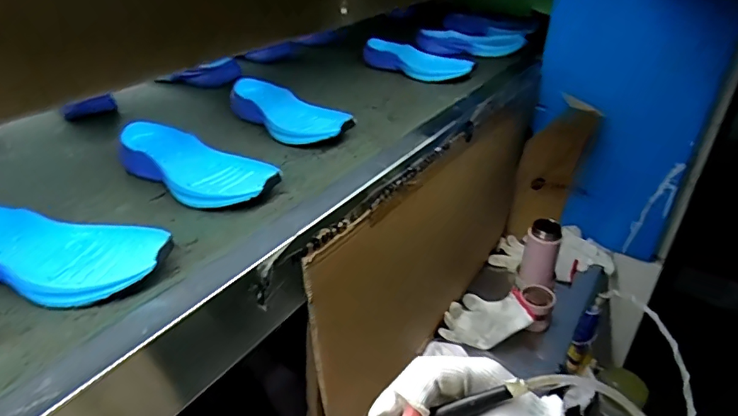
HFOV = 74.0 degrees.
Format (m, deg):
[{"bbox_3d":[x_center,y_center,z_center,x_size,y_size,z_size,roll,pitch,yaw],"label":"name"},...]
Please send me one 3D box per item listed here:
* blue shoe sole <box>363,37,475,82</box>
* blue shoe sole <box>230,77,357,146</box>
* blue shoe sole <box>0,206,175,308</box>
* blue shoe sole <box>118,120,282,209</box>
[{"bbox_3d":[0.092,-0.287,0.958,0.220,0.056,0.056,20,33,29],"label":"blue shoe sole"},{"bbox_3d":[-0.119,-0.142,0.724,0.074,0.048,0.221,-22,37,-38],"label":"blue shoe sole"},{"bbox_3d":[-0.291,0.039,0.446,0.227,0.039,0.089,9,29,12],"label":"blue shoe sole"},{"bbox_3d":[-0.208,-0.050,0.585,0.239,0.043,0.091,20,32,29],"label":"blue shoe sole"}]

